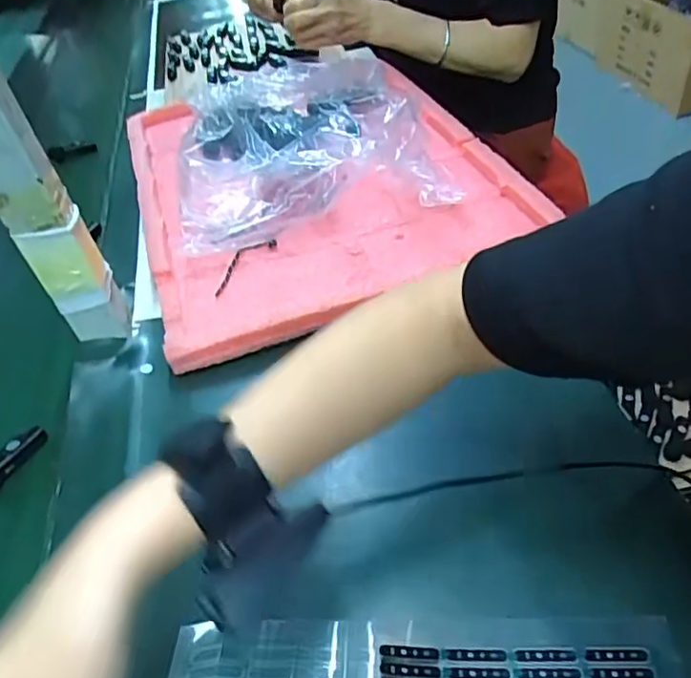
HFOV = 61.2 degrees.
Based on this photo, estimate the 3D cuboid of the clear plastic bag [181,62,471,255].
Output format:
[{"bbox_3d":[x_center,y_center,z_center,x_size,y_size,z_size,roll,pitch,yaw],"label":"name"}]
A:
[{"bbox_3d":[-0.047,-0.217,0.641,0.277,0.077,0.313,-11,45,1],"label":"clear plastic bag"}]

